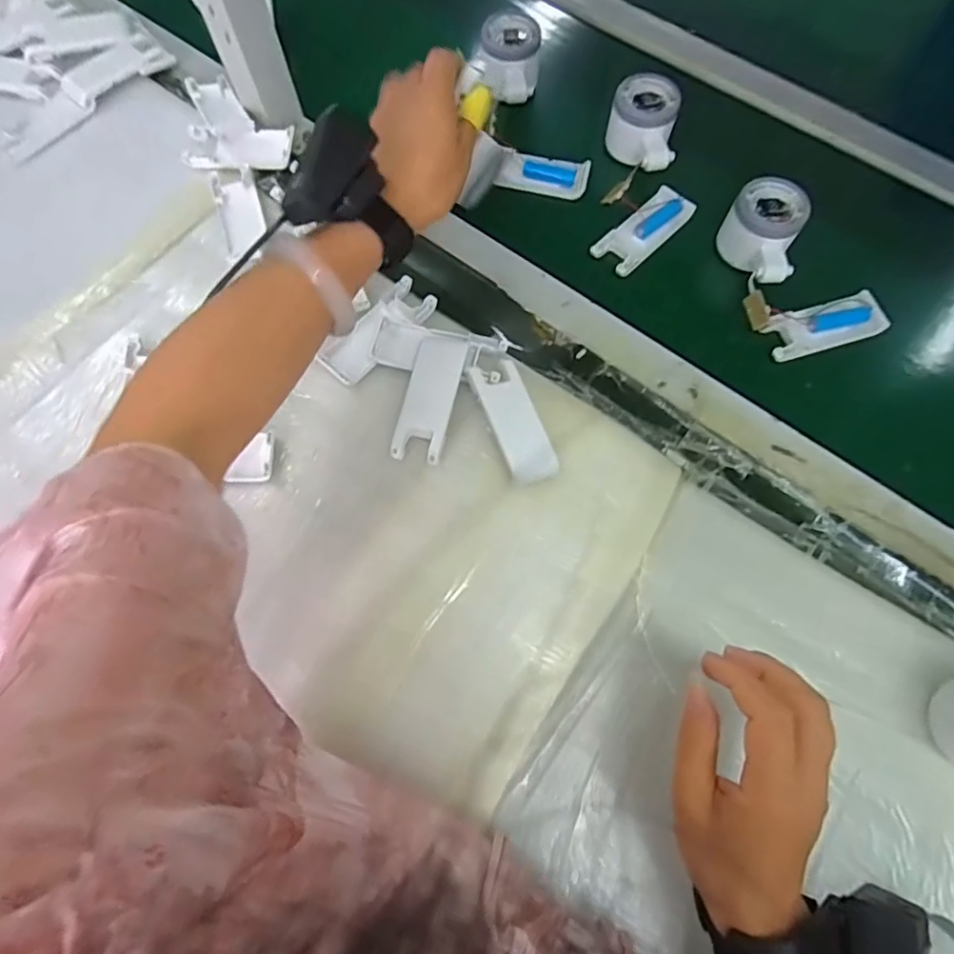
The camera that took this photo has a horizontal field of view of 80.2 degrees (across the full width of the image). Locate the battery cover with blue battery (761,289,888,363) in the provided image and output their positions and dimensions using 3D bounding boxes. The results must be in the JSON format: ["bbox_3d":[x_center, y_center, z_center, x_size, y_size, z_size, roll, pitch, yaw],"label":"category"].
[{"bbox_3d":[0.294,-0.128,0.482,0.105,0.013,0.039,-18,72,-6],"label":"battery cover with blue battery"}]

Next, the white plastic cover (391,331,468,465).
[{"bbox_3d":[-0.035,-0.063,0.444,0.039,0.012,0.104,13,71,5],"label":"white plastic cover"}]

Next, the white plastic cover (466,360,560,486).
[{"bbox_3d":[0.027,-0.043,0.431,0.037,0.010,0.099,-20,72,-7],"label":"white plastic cover"}]

